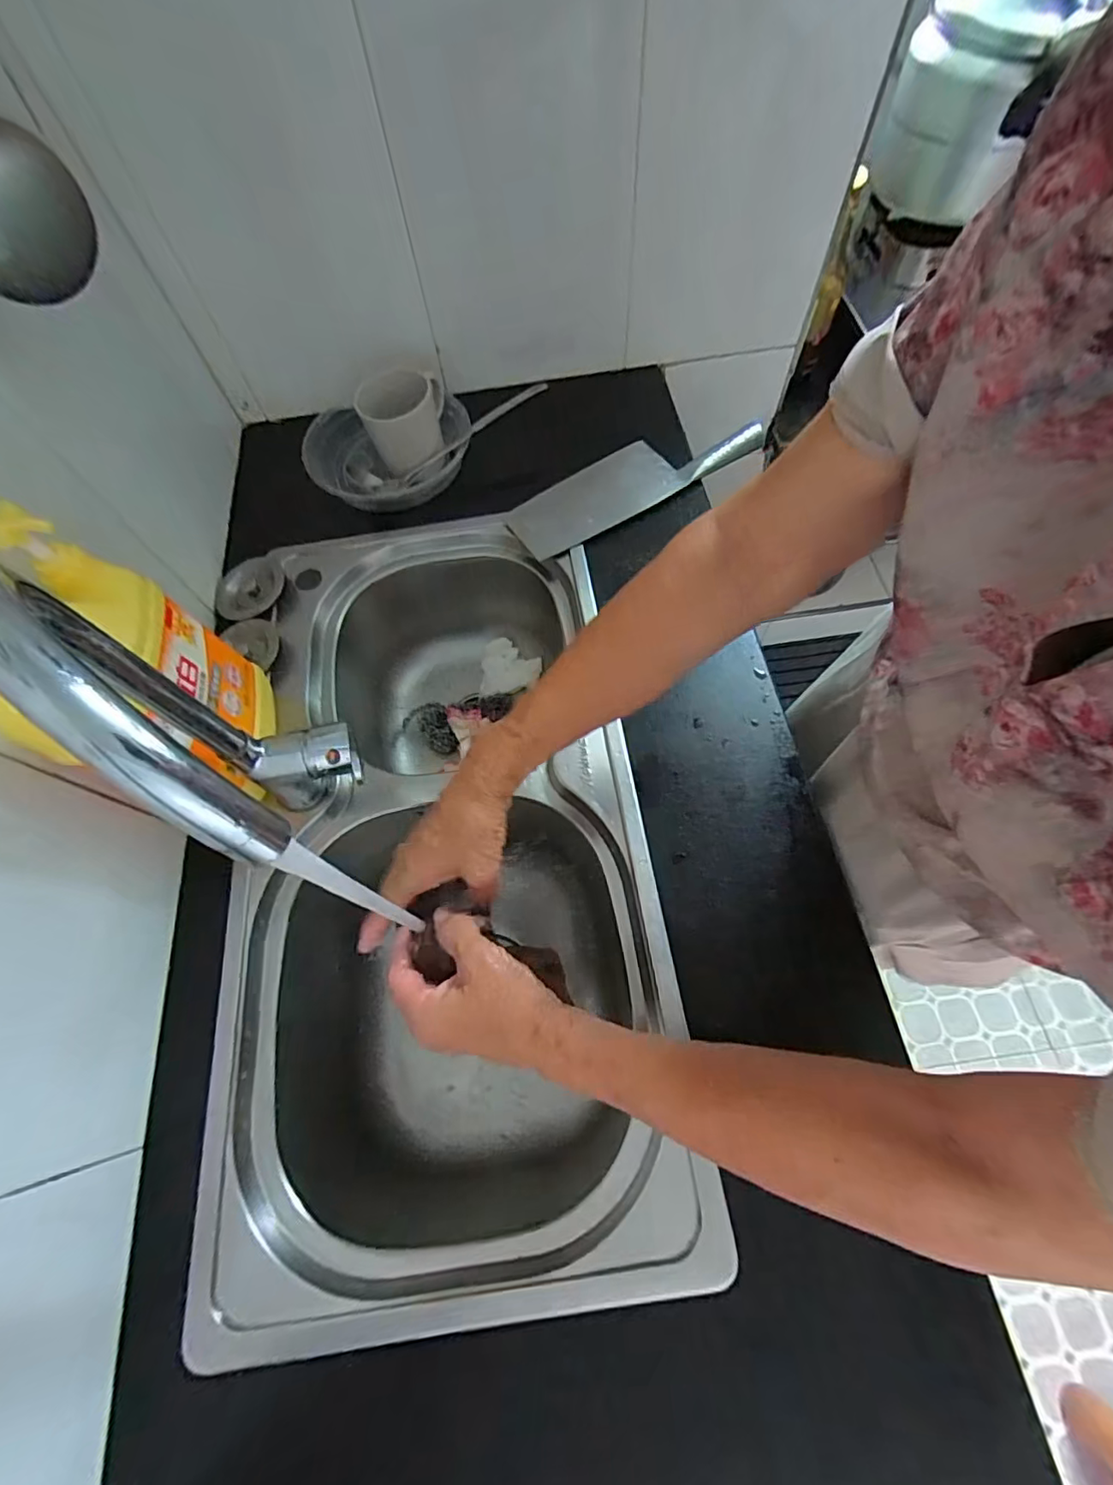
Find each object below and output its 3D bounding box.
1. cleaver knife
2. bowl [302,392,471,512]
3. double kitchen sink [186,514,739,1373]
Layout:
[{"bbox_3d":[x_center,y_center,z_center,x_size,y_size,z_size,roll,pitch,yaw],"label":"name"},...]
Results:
[{"bbox_3d":[0.093,-0.321,0.660,0.316,0.020,0.092,-31,67,-10],"label":"cleaver knife"},{"bbox_3d":[-0.205,-0.358,0.683,0.191,0.052,0.177,-1,65,3],"label":"bowl"},{"bbox_3d":[-0.106,0.099,0.593,0.367,0.208,0.720,-7,65,0],"label":"double kitchen sink"}]

